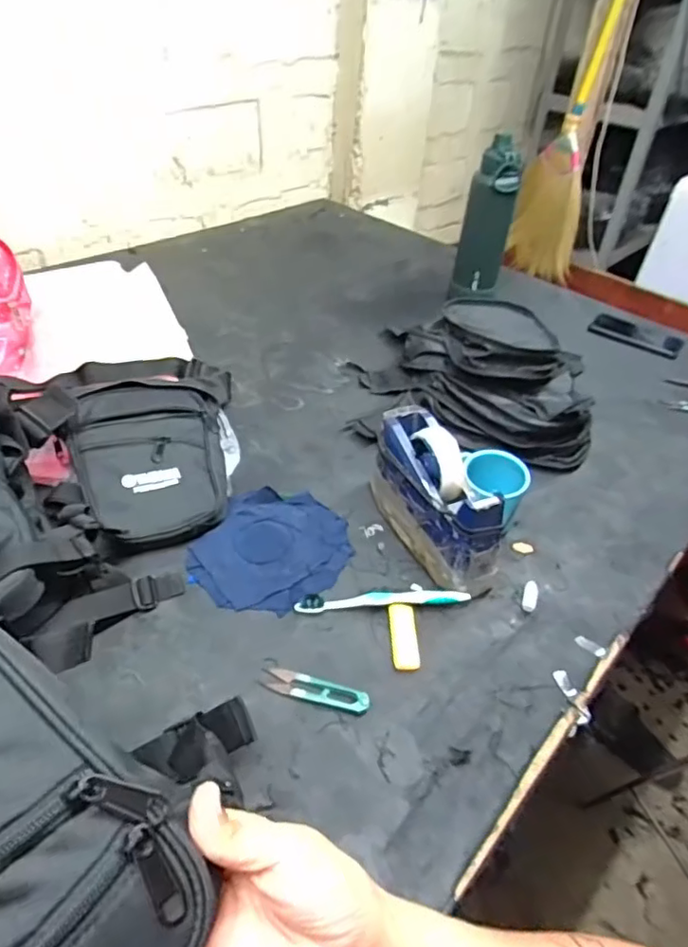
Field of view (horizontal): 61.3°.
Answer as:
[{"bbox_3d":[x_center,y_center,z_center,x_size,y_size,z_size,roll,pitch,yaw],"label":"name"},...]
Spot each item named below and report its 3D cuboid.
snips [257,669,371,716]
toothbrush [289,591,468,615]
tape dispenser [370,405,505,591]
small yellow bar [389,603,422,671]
[{"bbox_3d":[-0.026,0.198,0.531,0.101,0.010,0.024,13,42,8],"label":"snips"},{"bbox_3d":[0.041,0.132,0.610,0.178,0.017,0.020,-1,41,-7],"label":"toothbrush"},{"bbox_3d":[0.101,0.022,0.654,0.069,0.112,0.210,-16,45,-22],"label":"tape dispenser"},{"bbox_3d":[0.060,0.159,0.577,0.025,0.009,0.074,1,41,-4],"label":"small yellow bar"}]

